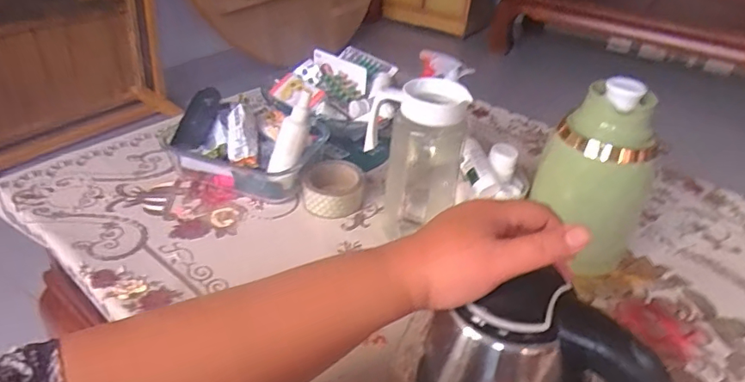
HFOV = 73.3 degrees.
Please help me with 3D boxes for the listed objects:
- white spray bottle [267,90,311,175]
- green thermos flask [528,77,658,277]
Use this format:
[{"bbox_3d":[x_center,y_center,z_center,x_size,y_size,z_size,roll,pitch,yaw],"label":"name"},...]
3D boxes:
[{"bbox_3d":[-0.108,-0.076,0.680,0.030,0.118,0.026,7,26,-42],"label":"white spray bottle"},{"bbox_3d":[0.276,-0.017,0.622,0.125,0.228,0.119,29,42,31],"label":"green thermos flask"}]

